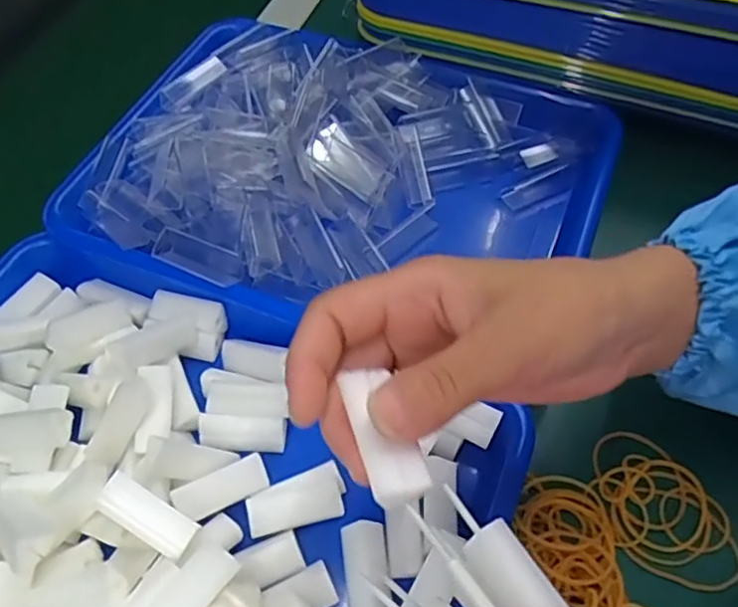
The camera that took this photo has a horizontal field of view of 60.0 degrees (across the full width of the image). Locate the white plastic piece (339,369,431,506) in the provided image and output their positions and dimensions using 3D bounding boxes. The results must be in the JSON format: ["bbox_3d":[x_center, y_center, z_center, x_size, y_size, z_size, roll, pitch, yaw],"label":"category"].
[{"bbox_3d":[0.004,0.042,0.207,0.018,0.006,0.047,-18,58,-12],"label":"white plastic piece"}]

